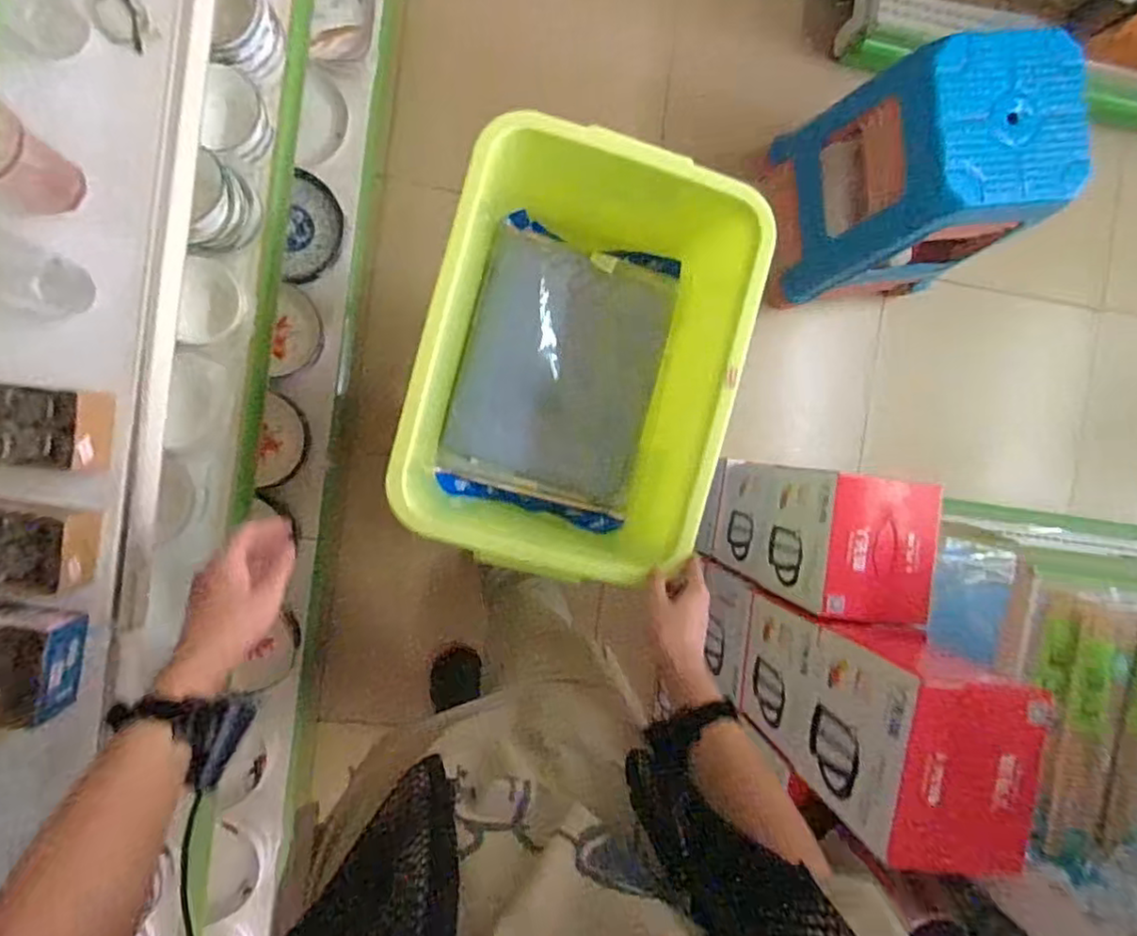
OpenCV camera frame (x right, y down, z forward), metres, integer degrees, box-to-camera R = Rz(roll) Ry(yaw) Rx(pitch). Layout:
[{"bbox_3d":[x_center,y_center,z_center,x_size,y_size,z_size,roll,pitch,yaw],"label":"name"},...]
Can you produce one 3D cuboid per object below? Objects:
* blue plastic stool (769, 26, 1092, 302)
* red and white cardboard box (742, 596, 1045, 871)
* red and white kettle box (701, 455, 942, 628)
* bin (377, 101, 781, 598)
[{"bbox_3d":[0.657,-0.558,1.262,0.350,0.461,0.316,-7,94,-8],"label":"blue plastic stool"},{"bbox_3d":[0.415,0.332,0.913,0.175,0.402,0.218,8,92,-8],"label":"red and white cardboard box"},{"bbox_3d":[0.417,0.106,1.170,0.172,0.473,0.203,7,92,-8],"label":"red and white kettle box"},{"bbox_3d":[0.004,-0.137,0.890,0.370,0.264,0.501,14,91,-9],"label":"bin"}]

